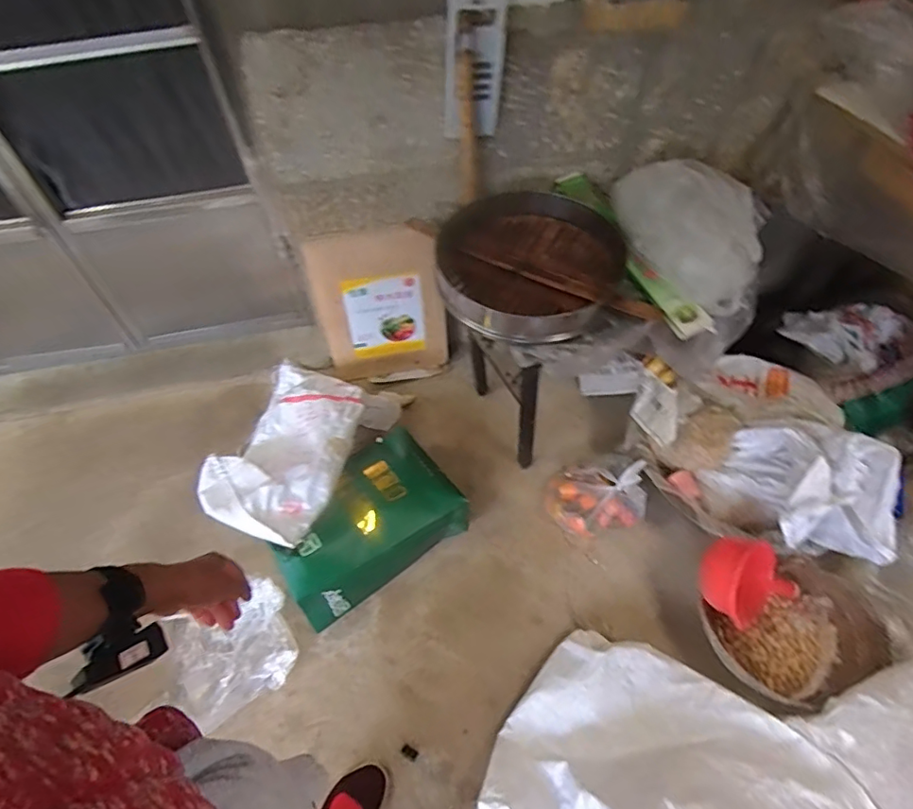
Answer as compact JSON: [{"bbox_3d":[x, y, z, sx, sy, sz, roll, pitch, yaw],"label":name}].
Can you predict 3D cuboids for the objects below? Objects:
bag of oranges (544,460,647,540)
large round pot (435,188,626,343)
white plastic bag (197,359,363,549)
[{"bbox_3d":[0.335,0.231,1.324,0.211,0.177,0.143,0,55,2],"label":"bag of oranges"},{"bbox_3d":[0.173,-0.294,1.134,0.362,0.110,0.384,-2,56,2],"label":"large round pot"},{"bbox_3d":[-0.406,0.096,1.346,0.385,0.100,0.507,2,47,29],"label":"white plastic bag"}]

